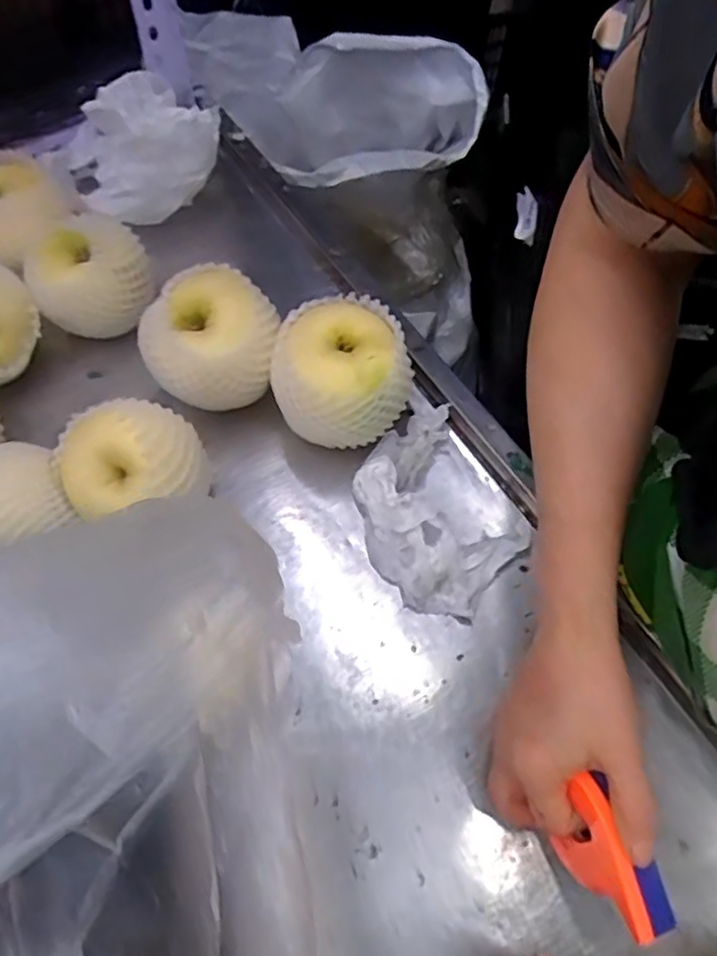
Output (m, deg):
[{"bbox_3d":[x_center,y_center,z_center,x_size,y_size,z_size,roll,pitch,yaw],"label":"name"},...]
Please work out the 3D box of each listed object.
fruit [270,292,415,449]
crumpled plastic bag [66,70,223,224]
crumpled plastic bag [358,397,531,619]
[{"bbox_3d":[-0.010,-0.073,0.505,0.098,0.086,0.099,0,62,-1],"label":"fruit"},{"bbox_3d":[-0.195,-0.301,0.603,0.136,0.092,0.089,-28,66,-15],"label":"crumpled plastic bag"},{"bbox_3d":[0.051,0.024,0.488,0.098,0.029,0.139,-26,66,-14],"label":"crumpled plastic bag"}]

